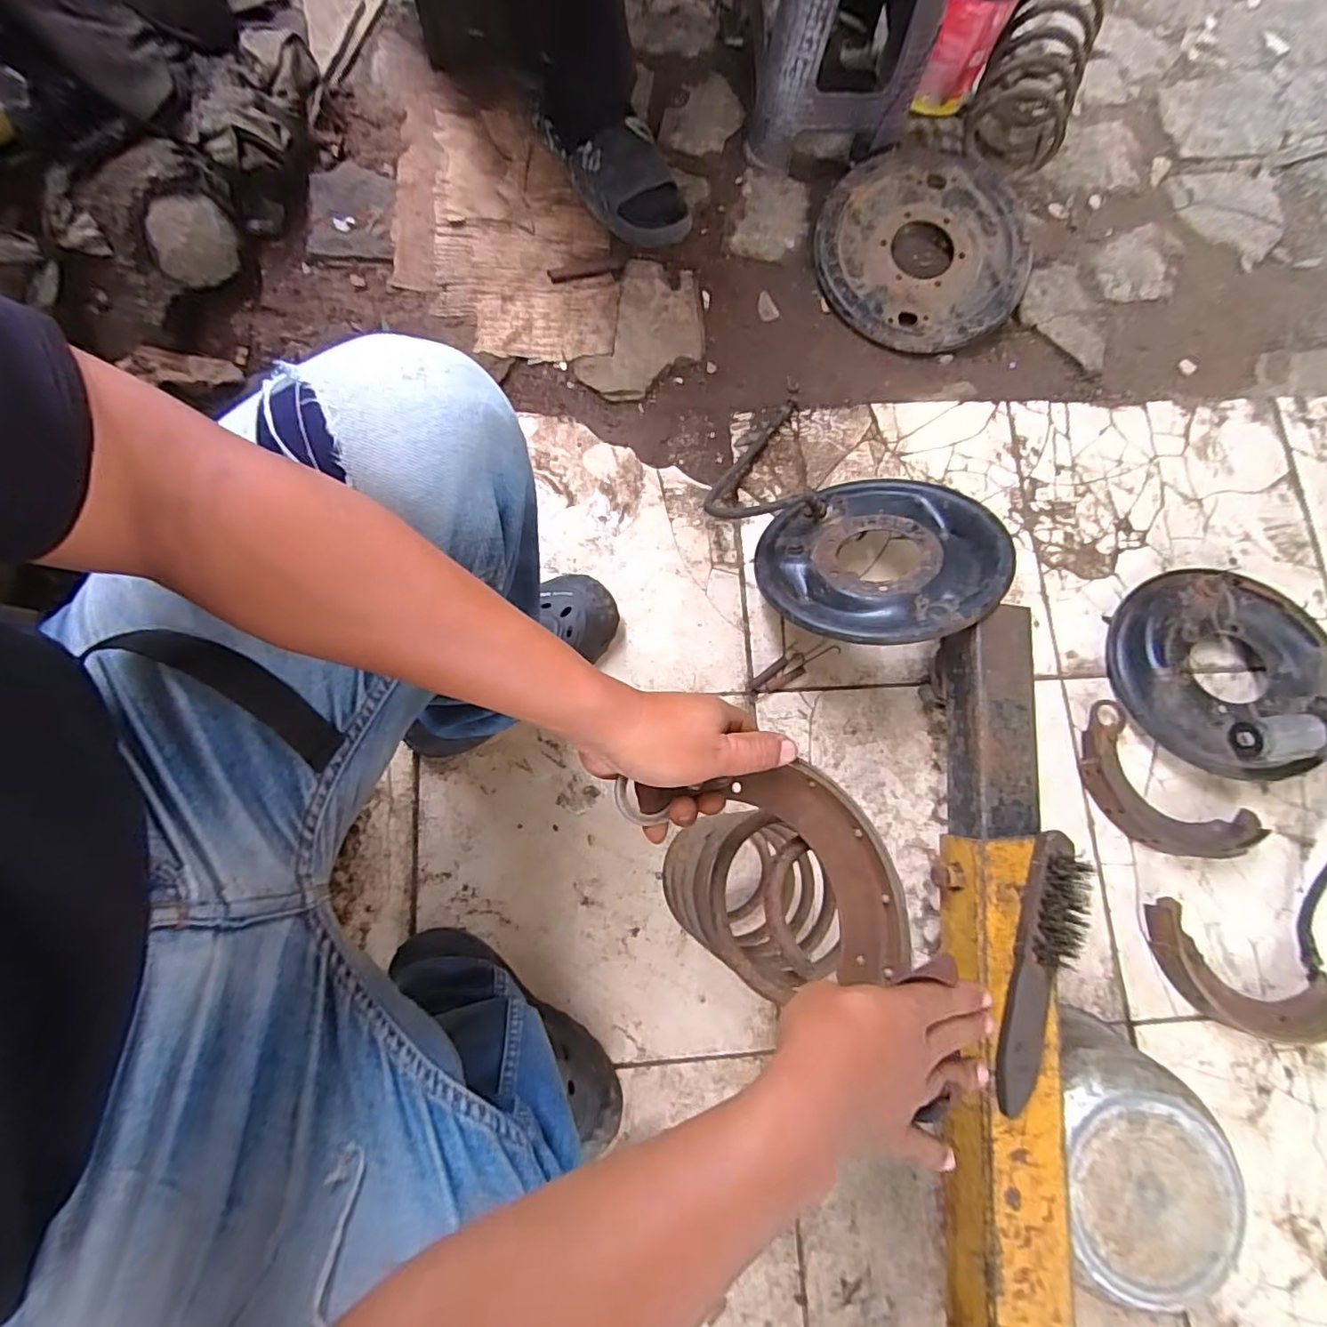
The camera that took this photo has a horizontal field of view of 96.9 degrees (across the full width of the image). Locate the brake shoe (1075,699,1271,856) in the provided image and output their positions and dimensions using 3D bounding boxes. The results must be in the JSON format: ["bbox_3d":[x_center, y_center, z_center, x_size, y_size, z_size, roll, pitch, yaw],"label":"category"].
[{"bbox_3d":[0.598,0.158,0.717,0.116,0.034,0.216,-43,82,-9],"label":"brake shoe"}]

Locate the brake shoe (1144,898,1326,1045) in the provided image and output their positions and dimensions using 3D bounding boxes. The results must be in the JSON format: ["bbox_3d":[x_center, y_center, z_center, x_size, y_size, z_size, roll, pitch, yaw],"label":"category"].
[{"bbox_3d":[0.660,0.365,0.675,0.217,0.036,0.102,27,79,5],"label":"brake shoe"}]

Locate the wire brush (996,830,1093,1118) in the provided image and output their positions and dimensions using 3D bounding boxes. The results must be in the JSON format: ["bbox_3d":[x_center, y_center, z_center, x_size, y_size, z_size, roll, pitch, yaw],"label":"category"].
[{"bbox_3d":[0.331,0.266,0.511,0.036,0.039,0.230,15,78,0],"label":"wire brush"}]

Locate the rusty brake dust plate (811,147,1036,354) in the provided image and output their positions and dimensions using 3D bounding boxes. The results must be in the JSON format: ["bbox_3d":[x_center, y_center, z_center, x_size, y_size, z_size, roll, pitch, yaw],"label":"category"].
[{"bbox_3d":[0.377,-0.600,0.859,0.300,0.058,0.296,0,78,-1],"label":"rusty brake dust plate"}]

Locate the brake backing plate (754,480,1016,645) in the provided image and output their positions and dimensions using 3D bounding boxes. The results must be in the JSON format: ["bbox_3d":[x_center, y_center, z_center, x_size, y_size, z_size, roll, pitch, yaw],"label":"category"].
[{"bbox_3d":[0.245,-0.121,0.674,0.259,0.033,0.262,4,53,19],"label":"brake backing plate"}]

